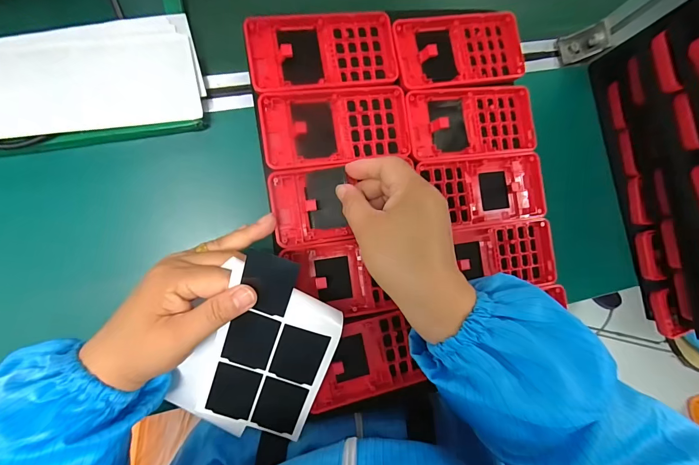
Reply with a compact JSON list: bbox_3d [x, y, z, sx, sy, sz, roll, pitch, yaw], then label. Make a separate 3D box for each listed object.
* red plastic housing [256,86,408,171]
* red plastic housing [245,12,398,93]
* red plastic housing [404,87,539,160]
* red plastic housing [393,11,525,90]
[{"bbox_3d":[-0.011,-0.090,0.285,0.121,0.011,0.061,-9,89,-10],"label":"red plastic housing"},{"bbox_3d":[-0.022,-0.153,0.285,0.123,0.012,0.062,-11,87,-10],"label":"red plastic housing"},{"bbox_3d":[0.112,-0.100,0.306,0.123,0.013,0.062,-7,86,-10],"label":"red plastic housing"},{"bbox_3d":[0.102,-0.168,0.309,0.124,0.011,0.067,-9,87,-10],"label":"red plastic housing"}]

